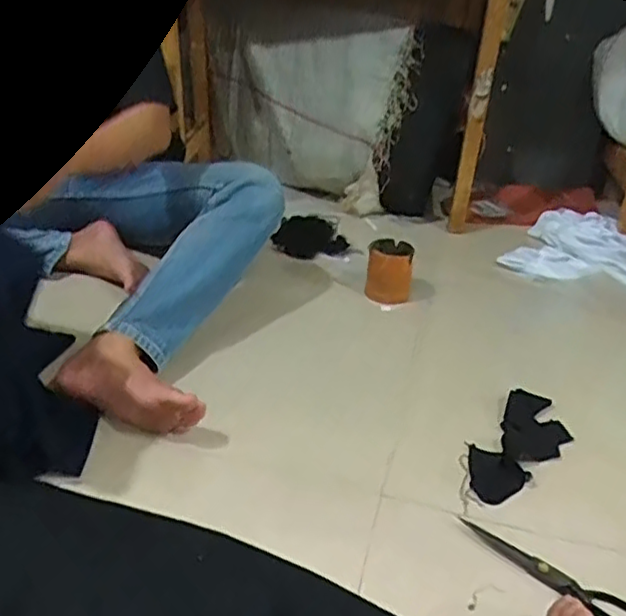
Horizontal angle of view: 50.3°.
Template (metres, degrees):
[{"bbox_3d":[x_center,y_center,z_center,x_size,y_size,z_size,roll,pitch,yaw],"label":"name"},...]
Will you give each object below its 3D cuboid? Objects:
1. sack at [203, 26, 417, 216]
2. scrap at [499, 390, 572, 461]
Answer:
[{"bbox_3d":[-0.037,-0.447,1.469,0.488,0.355,0.105,20,33,24],"label":"sack"},{"bbox_3d":[0.306,0.165,0.916,0.087,0.022,0.140,18,33,17],"label":"scrap"}]

